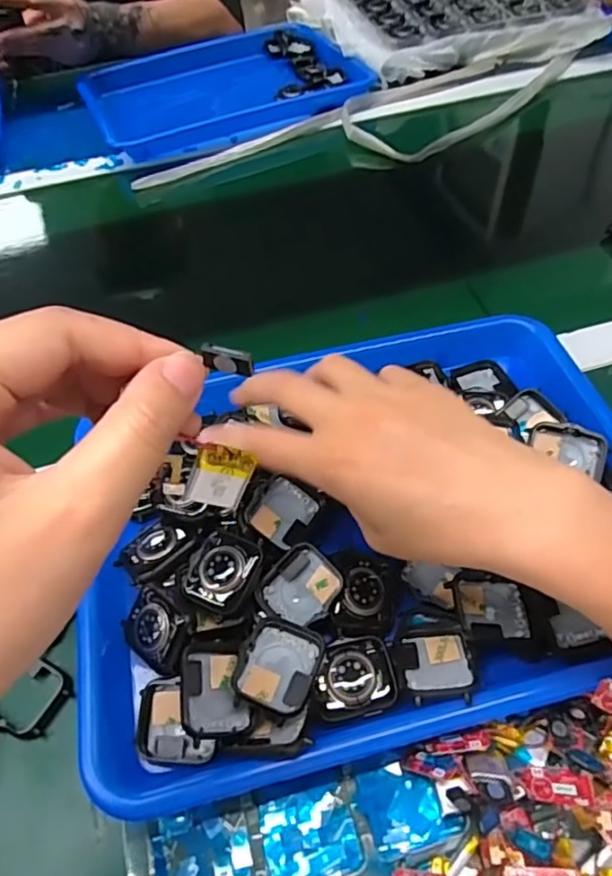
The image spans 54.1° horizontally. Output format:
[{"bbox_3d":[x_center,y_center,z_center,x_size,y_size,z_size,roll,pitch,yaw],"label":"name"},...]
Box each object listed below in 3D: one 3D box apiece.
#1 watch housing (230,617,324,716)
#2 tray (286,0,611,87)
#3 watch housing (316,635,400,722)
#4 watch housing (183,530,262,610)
[{"bbox_3d":[-0.012,0.110,0.287,0.036,0.015,0.041,12,54,15],"label":"watch housing"},{"bbox_3d":[0.187,-0.556,0.789,0.340,0.041,0.291,-19,52,-9],"label":"tray"},{"bbox_3d":[0.024,0.115,0.290,0.039,0.008,0.033,-11,52,-3],"label":"watch housing"},{"bbox_3d":[-0.045,0.070,0.317,0.034,0.013,0.038,16,55,18],"label":"watch housing"}]

